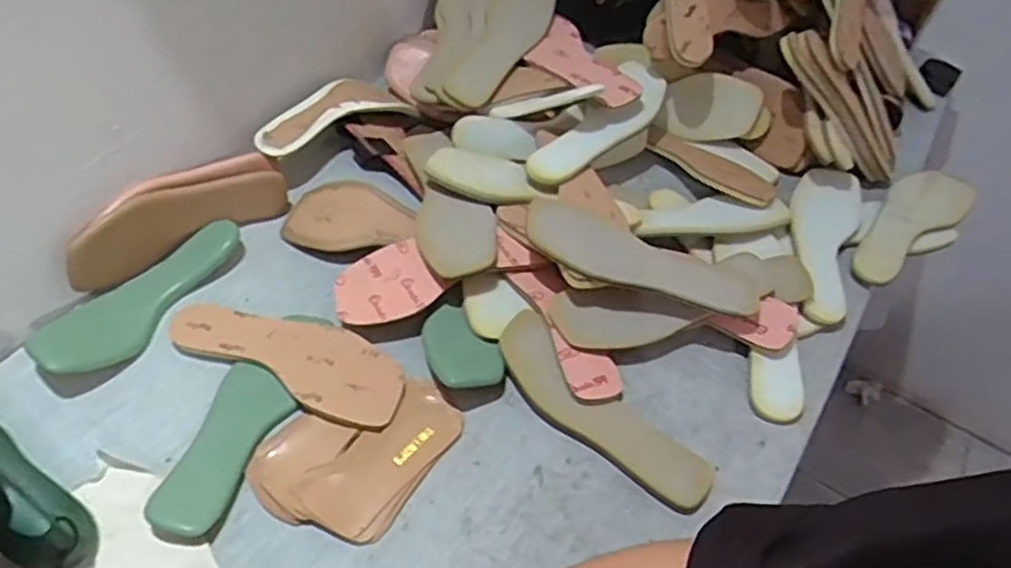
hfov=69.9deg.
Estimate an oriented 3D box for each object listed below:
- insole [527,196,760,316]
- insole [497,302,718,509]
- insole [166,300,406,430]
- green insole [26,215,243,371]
[{"bbox_3d":[0.140,-0.027,0.746,0.245,0.022,0.097,25,48,6],"label":"insole"},{"bbox_3d":[0.088,0.123,0.699,0.244,0.015,0.074,42,58,18],"label":"insole"},{"bbox_3d":[-0.211,0.069,0.719,0.237,0.022,0.086,22,53,12],"label":"insole"},{"bbox_3d":[-0.363,0.017,0.748,0.080,0.040,0.232,29,55,17],"label":"green insole"}]

